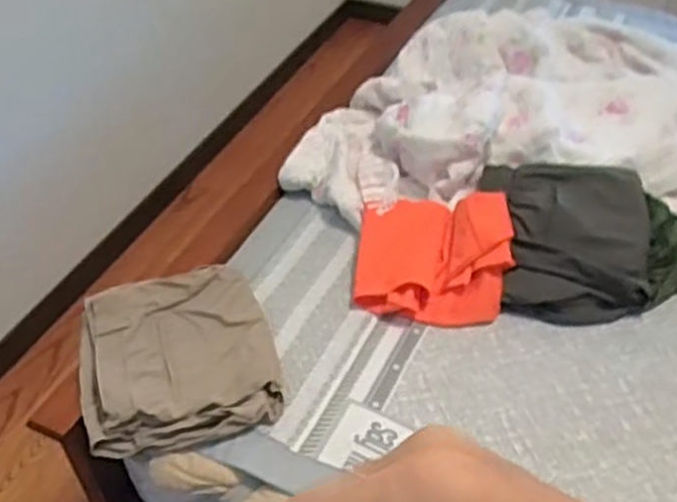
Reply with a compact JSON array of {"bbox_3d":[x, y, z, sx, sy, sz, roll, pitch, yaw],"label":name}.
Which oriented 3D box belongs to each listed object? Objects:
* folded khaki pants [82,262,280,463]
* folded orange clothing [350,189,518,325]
[{"bbox_3d":[-0.227,0.144,1.128,0.270,0.071,0.281,-8,44,-8],"label":"folded khaki pants"},{"bbox_3d":[0.150,-0.001,1.252,0.238,0.111,0.204,5,44,5],"label":"folded orange clothing"}]

